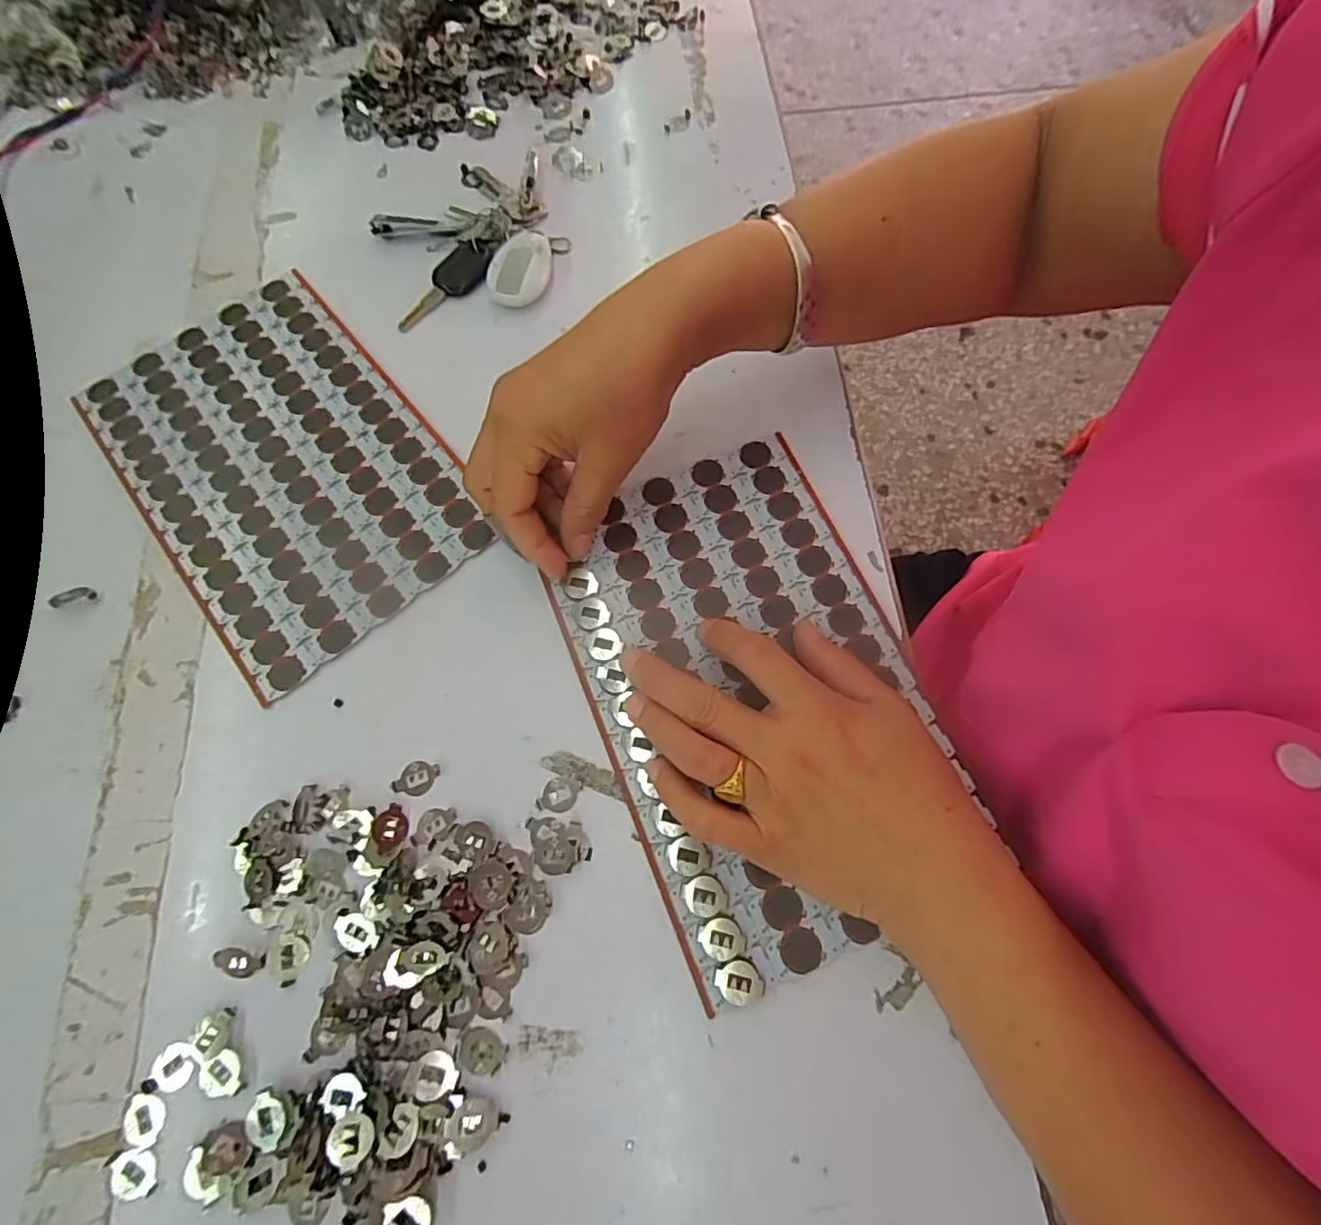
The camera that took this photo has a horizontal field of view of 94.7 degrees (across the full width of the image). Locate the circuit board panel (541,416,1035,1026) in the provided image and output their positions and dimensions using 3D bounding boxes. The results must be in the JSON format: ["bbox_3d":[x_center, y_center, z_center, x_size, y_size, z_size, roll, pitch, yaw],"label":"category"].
[{"bbox_3d":[0.047,0.034,0.305,0.158,0.005,0.246,-22,72,-6],"label":"circuit board panel"}]

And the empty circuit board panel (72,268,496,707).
[{"bbox_3d":[-0.225,-0.091,0.358,0.156,0.004,0.250,-39,74,-11],"label":"empty circuit board panel"}]

